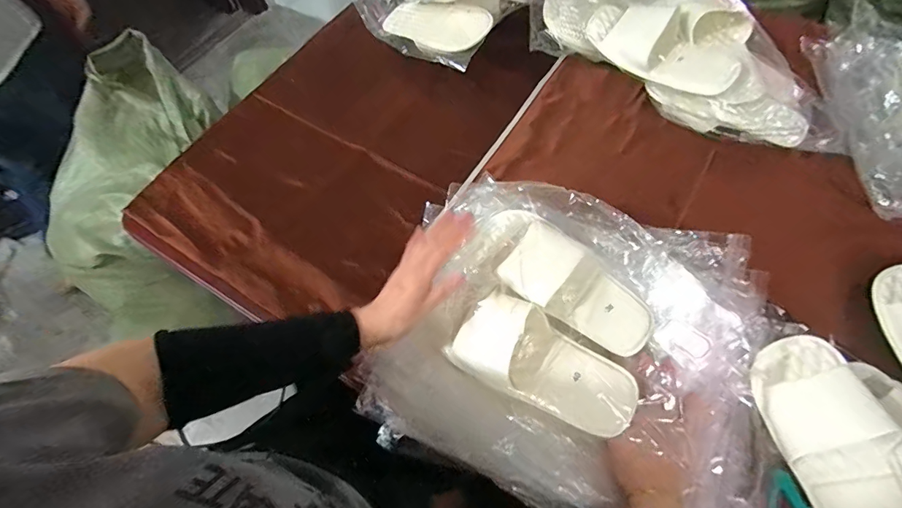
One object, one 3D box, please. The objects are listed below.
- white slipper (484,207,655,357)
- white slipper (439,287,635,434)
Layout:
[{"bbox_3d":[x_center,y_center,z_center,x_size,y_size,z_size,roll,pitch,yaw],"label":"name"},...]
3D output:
[{"bbox_3d":[0.141,0.036,0.509,0.231,0.056,0.100,37,64,2],"label":"white slipper"},{"bbox_3d":[0.106,0.128,0.475,0.205,0.050,0.103,32,96,15],"label":"white slipper"}]

